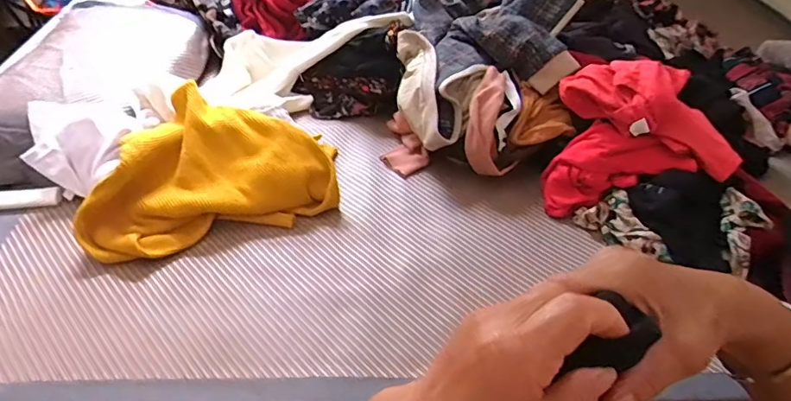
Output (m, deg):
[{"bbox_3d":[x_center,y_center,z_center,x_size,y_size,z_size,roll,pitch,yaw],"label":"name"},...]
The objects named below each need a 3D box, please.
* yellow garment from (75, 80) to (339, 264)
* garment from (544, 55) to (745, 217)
[{"bbox_3d":[-0.323,-0.073,0.865,0.393,0.108,0.283,-12,45,-14],"label":"yellow garment"},{"bbox_3d":[0.390,-0.114,0.824,0.246,0.200,0.186,3,44,1],"label":"garment"}]

